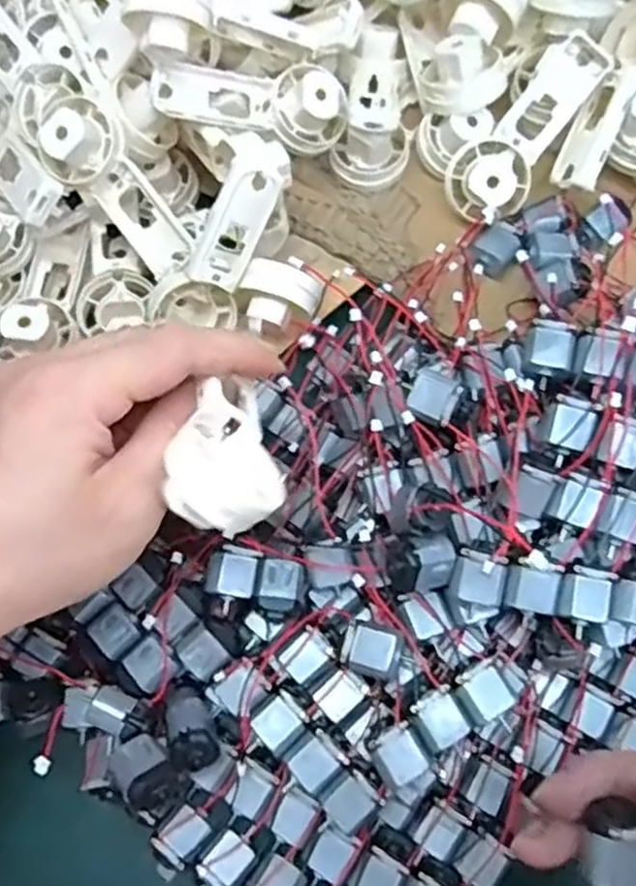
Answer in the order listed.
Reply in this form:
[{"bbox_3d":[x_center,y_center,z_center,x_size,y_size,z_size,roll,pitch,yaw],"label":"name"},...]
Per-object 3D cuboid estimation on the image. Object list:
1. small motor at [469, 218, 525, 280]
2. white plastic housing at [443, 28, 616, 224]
[{"bbox_3d":[0.086,-0.092,0.368,0.019,0.013,0.024,37,74,13],"label":"small motor"},{"bbox_3d":[0.097,-0.148,0.362,0.035,0.022,0.091,38,94,13],"label":"white plastic housing"}]

